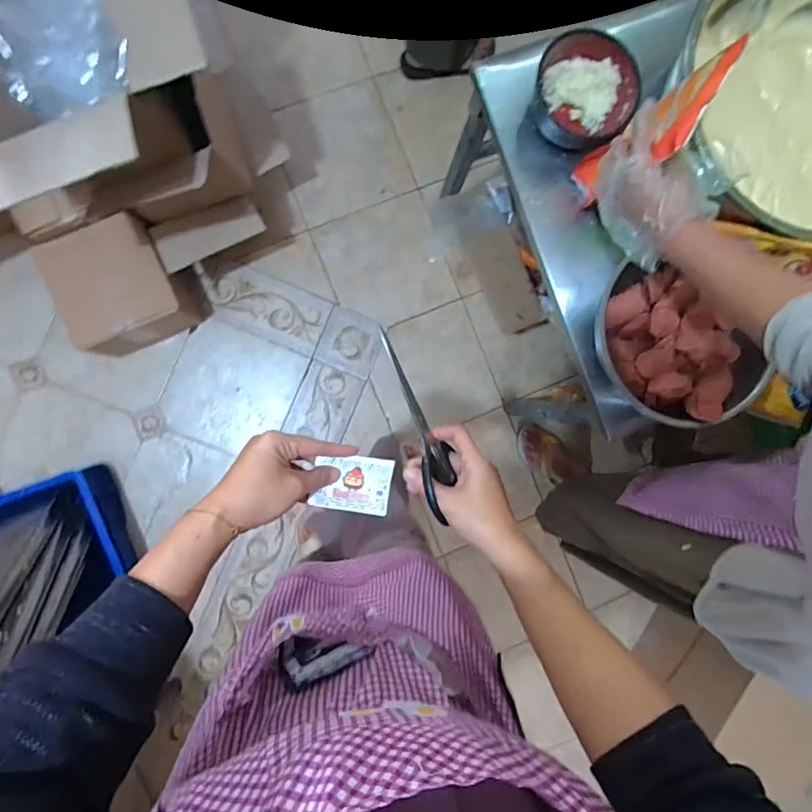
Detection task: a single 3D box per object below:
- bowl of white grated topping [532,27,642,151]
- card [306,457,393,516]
[{"bbox_3d":[0.256,-0.452,0.694,0.138,0.068,0.115,-5,91,-5],"label":"bowl of white grated topping"},{"bbox_3d":[-0.049,0.075,0.466,0.072,0.008,0.053,12,79,-15],"label":"card"}]

